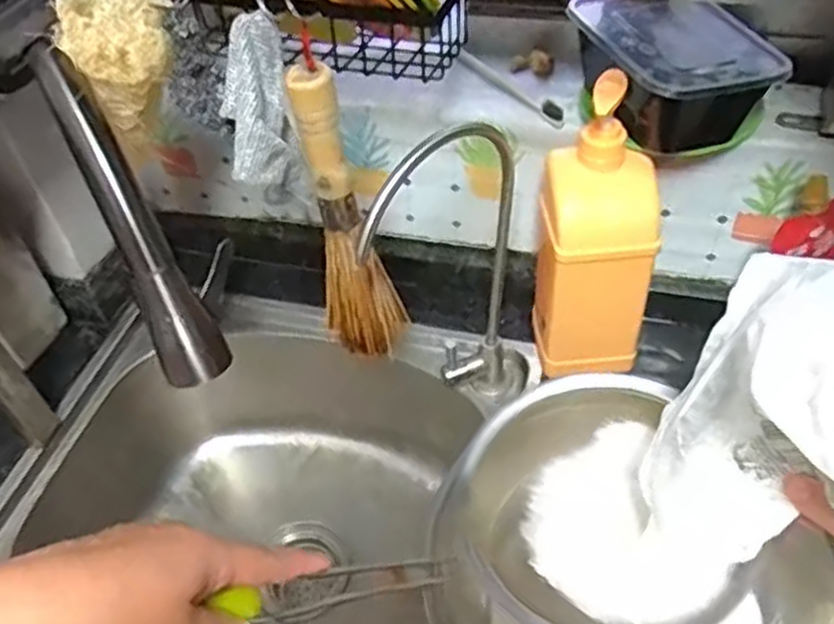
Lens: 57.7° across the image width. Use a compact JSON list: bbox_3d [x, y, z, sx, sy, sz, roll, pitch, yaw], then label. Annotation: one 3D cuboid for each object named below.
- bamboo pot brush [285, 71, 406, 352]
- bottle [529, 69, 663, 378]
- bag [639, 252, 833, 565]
[{"bbox_3d":[-0.048,-0.060,0.551,0.055,0.243,0.033,17,51,19],"label":"bamboo pot brush"},{"bbox_3d":[0.149,-0.060,0.639,0.092,0.259,0.076,-6,47,0],"label":"bottle"},{"bbox_3d":[0.175,0.064,0.350,0.073,0.160,0.149,-25,50,-17],"label":"bag"}]

